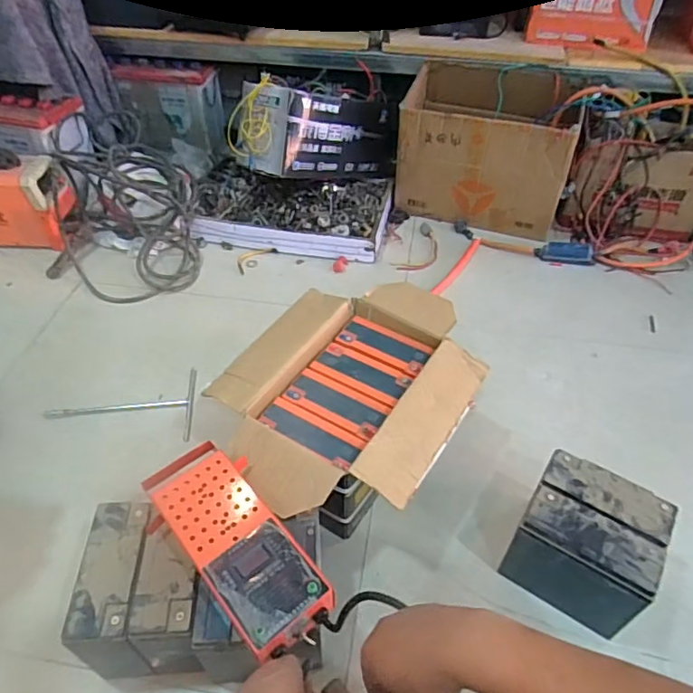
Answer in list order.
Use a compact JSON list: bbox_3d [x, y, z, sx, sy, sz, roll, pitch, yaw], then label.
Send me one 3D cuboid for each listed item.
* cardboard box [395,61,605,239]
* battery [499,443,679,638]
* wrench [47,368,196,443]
[{"bbox_3d":[0.361,-0.492,1.412,0.410,0.354,0.221,17,48,15],"label":"cardboard box"},{"bbox_3d":[0.355,0.288,0.819,0.176,0.153,0.158,24,51,21],"label":"battery"},{"bbox_3d":[-0.448,0.122,1.092,0.283,0.012,0.175,-4,47,-4],"label":"wrench"}]

